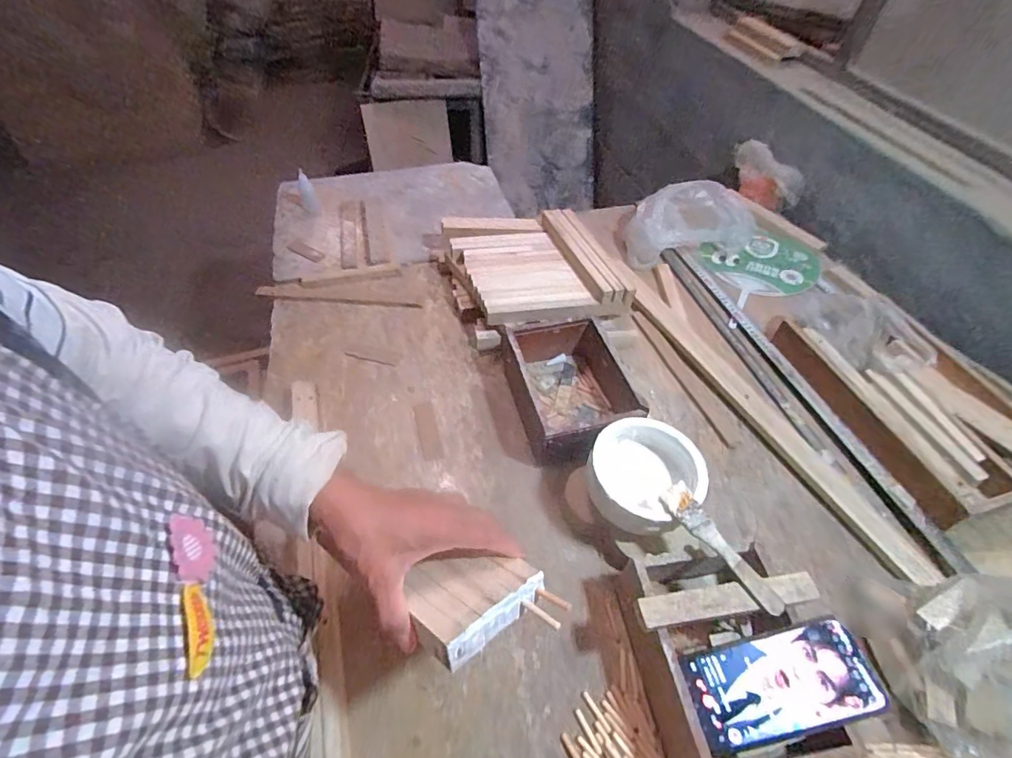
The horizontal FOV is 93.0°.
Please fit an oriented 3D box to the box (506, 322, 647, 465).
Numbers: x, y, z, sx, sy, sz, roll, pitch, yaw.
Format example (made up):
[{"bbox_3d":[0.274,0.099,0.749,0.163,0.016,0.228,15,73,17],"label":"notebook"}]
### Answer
[{"bbox_3d":[0.090,0.011,0.680,0.147,0.086,0.200,-9,51,-9],"label":"box"}]

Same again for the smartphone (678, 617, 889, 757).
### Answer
[{"bbox_3d":[0.240,0.269,0.423,0.151,0.009,0.074,-18,52,4],"label":"smartphone"}]

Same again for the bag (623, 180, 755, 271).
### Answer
[{"bbox_3d":[0.374,-0.320,0.973,0.275,0.091,0.168,-2,50,-3],"label":"bag"}]

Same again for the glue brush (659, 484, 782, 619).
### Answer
[{"bbox_3d":[0.210,0.166,0.473,0.032,0.010,0.141,-27,56,-16],"label":"glue brush"}]

